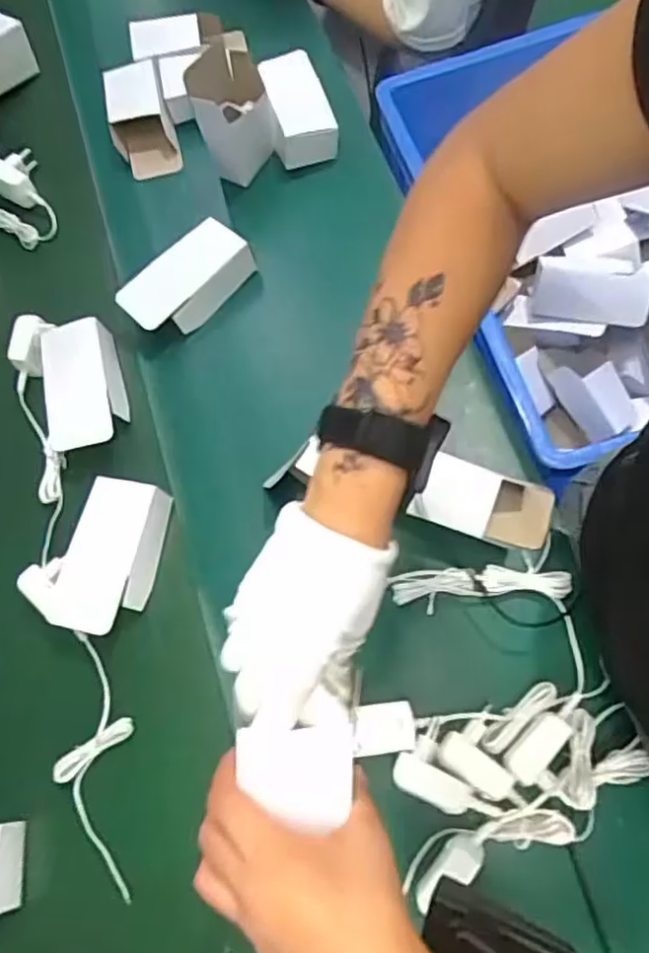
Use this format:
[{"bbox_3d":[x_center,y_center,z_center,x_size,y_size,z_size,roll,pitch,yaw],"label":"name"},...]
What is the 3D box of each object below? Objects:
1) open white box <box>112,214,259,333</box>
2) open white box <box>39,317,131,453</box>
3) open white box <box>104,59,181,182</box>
[{"bbox_3d":[-0.147,-0.211,0.716,0.140,0.044,0.068,-43,77,-15],"label":"open white box"},{"bbox_3d":[-0.254,-0.095,0.698,0.083,0.050,0.145,-11,71,-6],"label":"open white box"},{"bbox_3d":[-0.229,-0.445,0.824,0.079,0.055,0.148,-11,71,-6],"label":"open white box"}]

